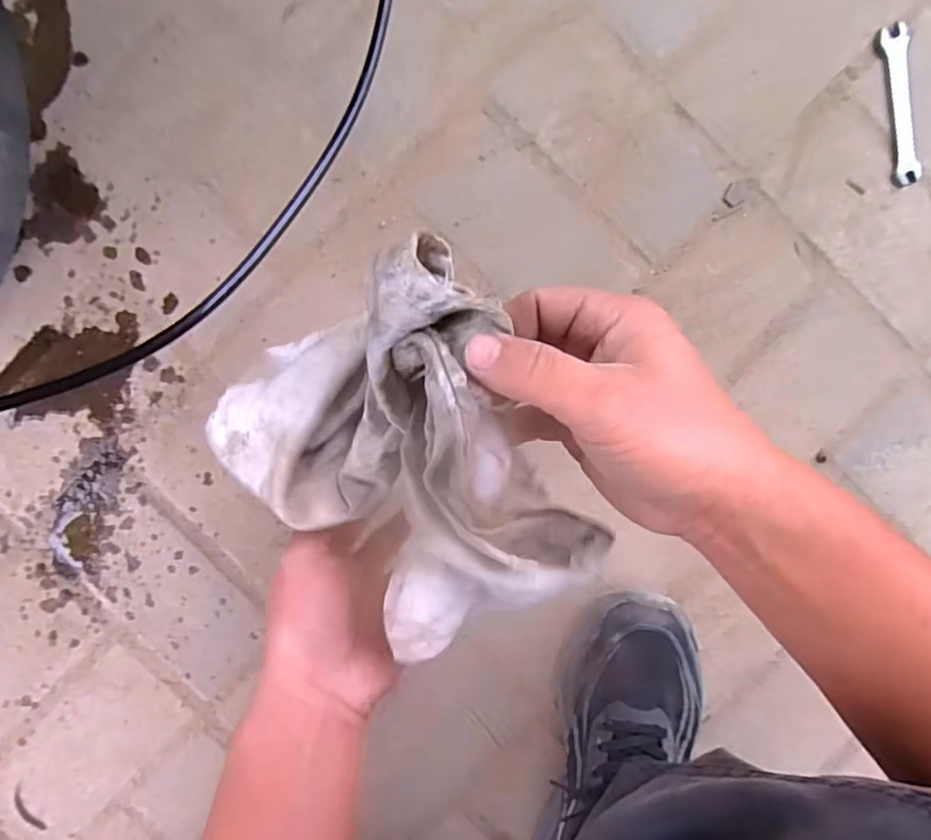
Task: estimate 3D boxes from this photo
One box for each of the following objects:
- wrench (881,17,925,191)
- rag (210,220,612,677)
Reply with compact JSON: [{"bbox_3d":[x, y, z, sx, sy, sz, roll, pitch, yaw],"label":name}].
[{"bbox_3d":[0.334,-0.241,0.441,0.019,0.004,0.117,-10,94,0],"label":"wrench"},{"bbox_3d":[-0.035,0.027,0.261,0.142,0.101,0.159,-28,94,1],"label":"rag"}]

